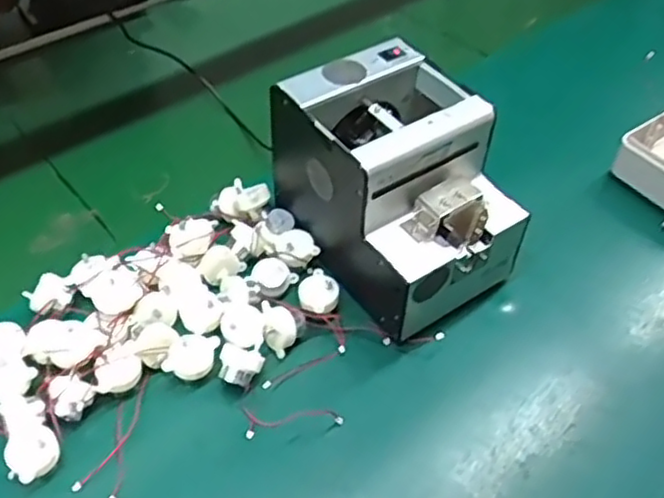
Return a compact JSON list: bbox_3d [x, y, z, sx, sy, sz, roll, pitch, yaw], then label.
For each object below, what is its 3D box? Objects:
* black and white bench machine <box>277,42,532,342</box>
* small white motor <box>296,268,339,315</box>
[{"bbox_3d":[0.053,-0.051,0.559,0.127,0.144,0.175,-28,57,-22],"label":"black and white bench machine"},{"bbox_3d":[-0.011,0.037,0.556,0.032,0.024,0.038,-34,59,-25],"label":"small white motor"}]

